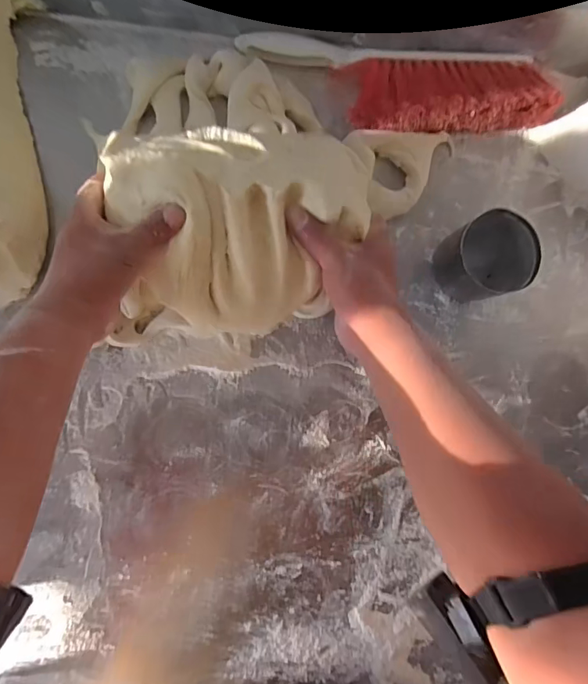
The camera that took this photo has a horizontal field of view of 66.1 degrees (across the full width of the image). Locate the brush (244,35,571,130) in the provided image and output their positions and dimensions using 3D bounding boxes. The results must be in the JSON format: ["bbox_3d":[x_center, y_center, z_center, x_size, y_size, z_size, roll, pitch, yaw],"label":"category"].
[{"bbox_3d":[0.121,-0.269,0.472,0.333,0.045,0.088,2,89,-6],"label":"brush"}]

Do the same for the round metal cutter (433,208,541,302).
[{"bbox_3d":[0.195,-0.087,0.466,0.074,0.067,0.080,0,89,-6],"label":"round metal cutter"}]

